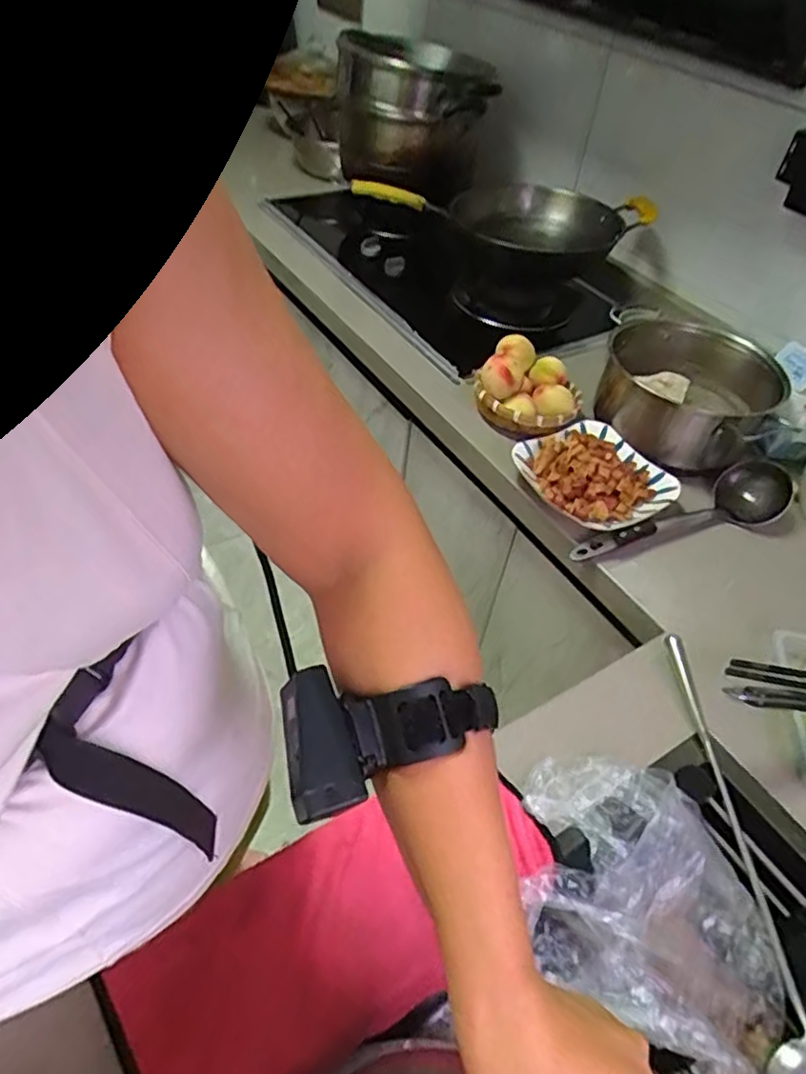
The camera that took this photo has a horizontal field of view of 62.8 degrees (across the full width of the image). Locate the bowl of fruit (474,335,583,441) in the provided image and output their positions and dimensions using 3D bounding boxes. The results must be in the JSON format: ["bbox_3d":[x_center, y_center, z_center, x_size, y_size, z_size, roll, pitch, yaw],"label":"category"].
[{"bbox_3d":[0.192,-0.219,0.982,0.141,0.099,0.139,3,46,-4],"label":"bowl of fruit"}]

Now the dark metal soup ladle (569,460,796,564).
[{"bbox_3d":[0.383,-0.021,0.869,0.353,0.055,0.079,-22,53,-25],"label":"dark metal soup ladle"}]

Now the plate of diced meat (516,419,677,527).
[{"bbox_3d":[0.257,-0.084,0.891,0.175,0.043,0.169,-20,52,-24],"label":"plate of diced meat"}]

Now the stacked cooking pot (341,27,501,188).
[{"bbox_3d":[0.026,-0.888,1.354,0.306,0.199,0.356,5,46,-2],"label":"stacked cooking pot"}]

